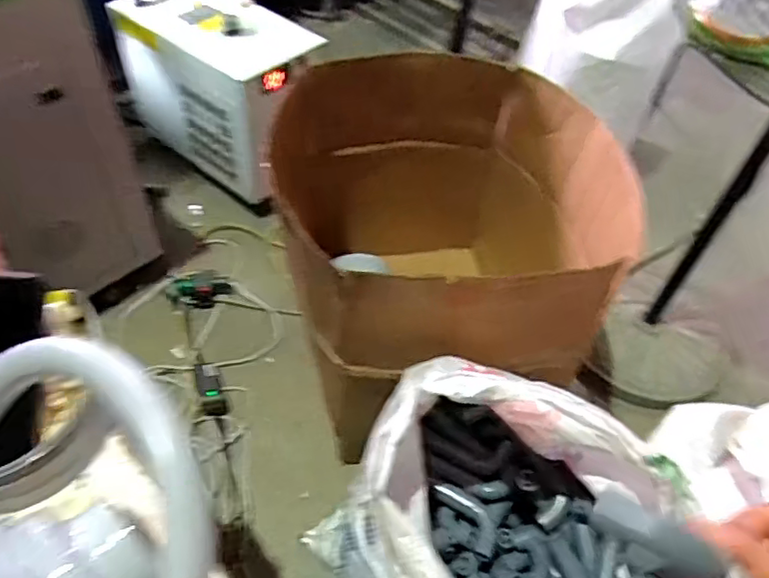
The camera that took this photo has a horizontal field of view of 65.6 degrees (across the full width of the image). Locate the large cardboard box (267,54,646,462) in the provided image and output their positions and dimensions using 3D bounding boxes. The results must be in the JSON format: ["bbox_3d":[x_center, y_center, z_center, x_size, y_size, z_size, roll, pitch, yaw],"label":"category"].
[{"bbox_3d":[0.091,-0.097,1.254,0.578,0.561,0.706,-6,51,-9],"label":"large cardboard box"}]

